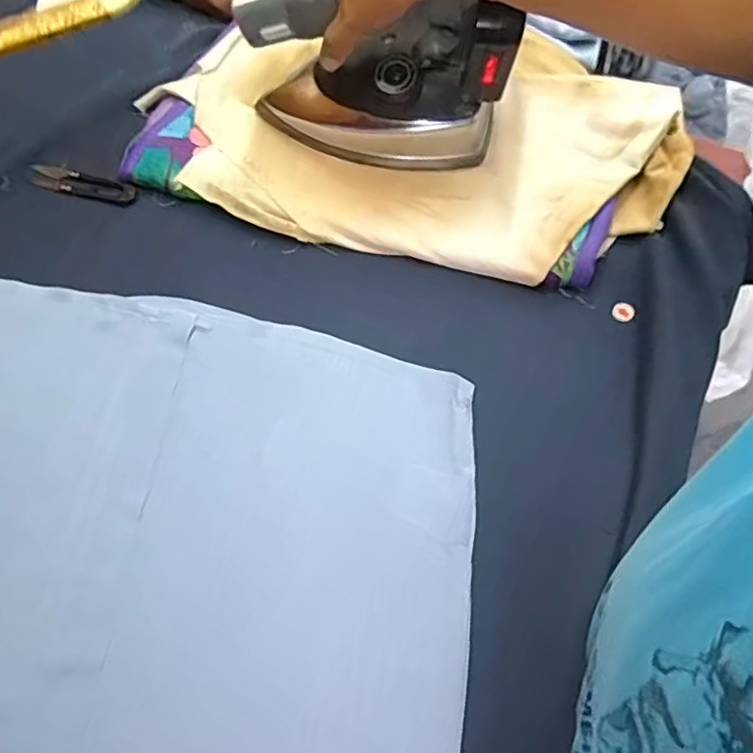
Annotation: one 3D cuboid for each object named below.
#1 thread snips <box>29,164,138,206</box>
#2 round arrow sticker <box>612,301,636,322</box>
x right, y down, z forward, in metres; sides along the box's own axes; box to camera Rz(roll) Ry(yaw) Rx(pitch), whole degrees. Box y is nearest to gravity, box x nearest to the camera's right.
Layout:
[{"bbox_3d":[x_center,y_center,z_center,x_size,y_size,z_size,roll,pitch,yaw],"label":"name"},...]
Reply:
[{"bbox_3d":[-0.251,-0.165,0.519,0.098,0.005,0.022,16,68,7],"label":"thread snips"},{"bbox_3d":[0.191,-0.050,0.470,0.016,0.005,0.014,24,69,10],"label":"round arrow sticker"}]

